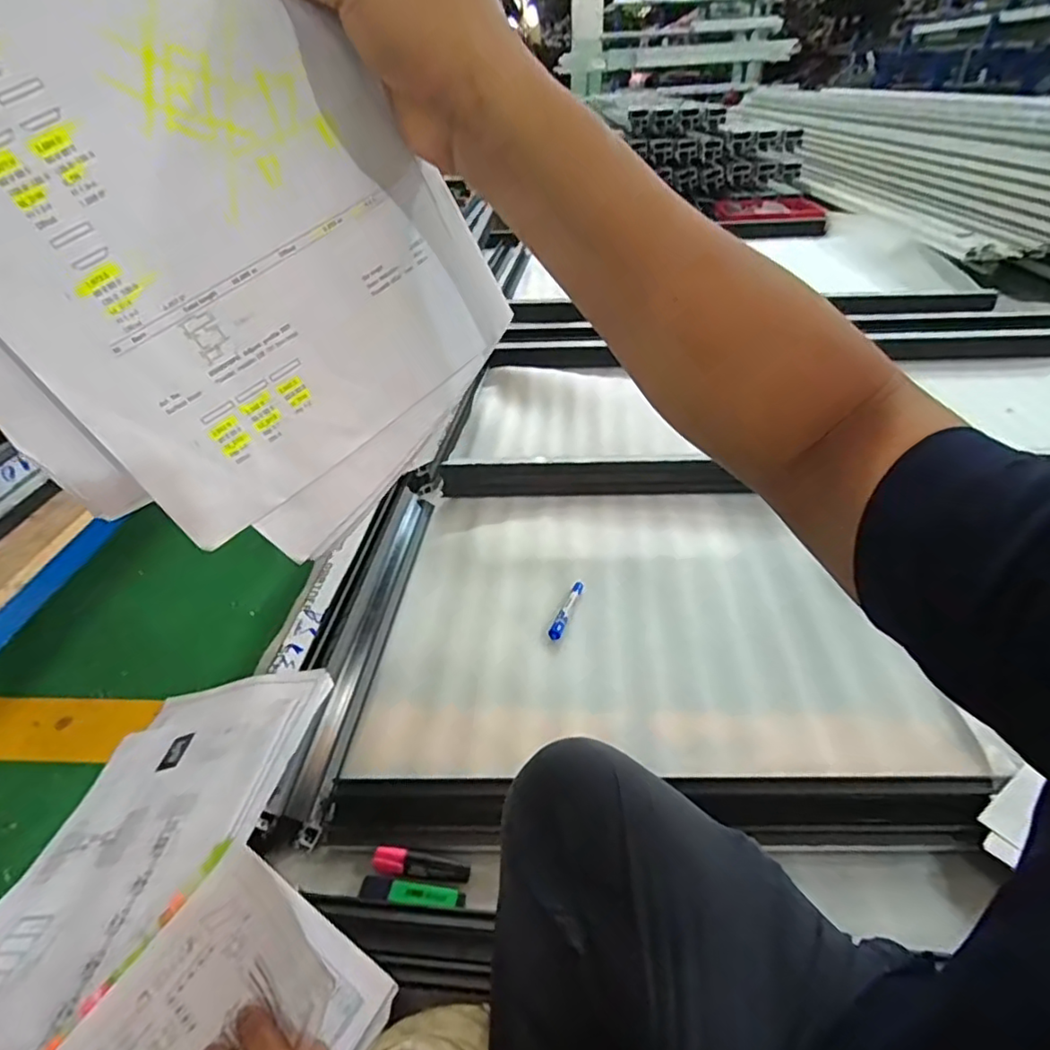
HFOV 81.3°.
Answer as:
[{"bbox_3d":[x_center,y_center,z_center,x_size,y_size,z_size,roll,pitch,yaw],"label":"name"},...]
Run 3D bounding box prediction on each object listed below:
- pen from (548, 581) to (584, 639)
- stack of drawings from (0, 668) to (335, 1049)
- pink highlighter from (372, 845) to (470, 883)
[{"bbox_3d":[0.070,0.141,1.022,0.020,0.014,0.127,12,39,20],"label":"pen"},{"bbox_3d":[-0.445,0.355,0.701,0.303,0.028,0.424,-14,32,22],"label":"stack of drawings"},{"bbox_3d":[-0.118,0.386,0.697,0.108,0.019,0.026,1,36,6],"label":"pink highlighter"}]

